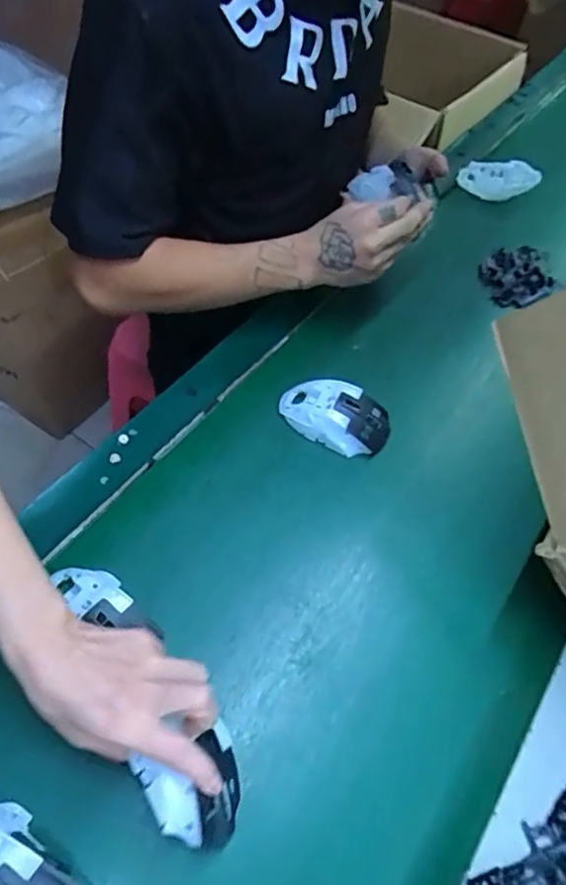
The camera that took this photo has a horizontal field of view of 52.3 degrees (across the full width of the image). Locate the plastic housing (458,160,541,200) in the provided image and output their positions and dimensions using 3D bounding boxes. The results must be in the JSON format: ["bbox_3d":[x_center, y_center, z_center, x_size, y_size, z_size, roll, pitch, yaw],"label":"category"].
[{"bbox_3d":[0.325,-0.394,0.868,0.113,0.059,0.029,15,54,29],"label":"plastic housing"}]

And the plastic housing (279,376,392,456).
[{"bbox_3d":[0.053,-0.029,0.608,0.120,0.038,0.065,25,57,13],"label":"plastic housing"}]

